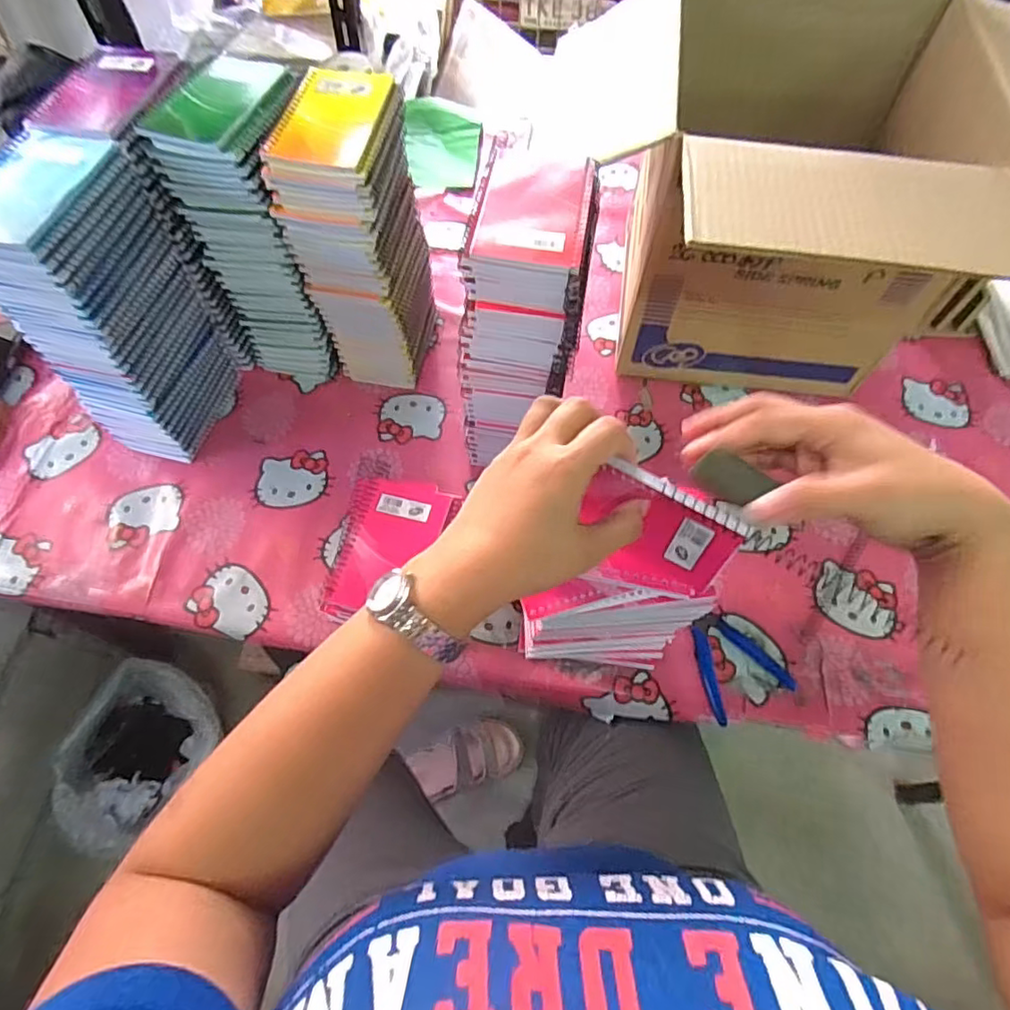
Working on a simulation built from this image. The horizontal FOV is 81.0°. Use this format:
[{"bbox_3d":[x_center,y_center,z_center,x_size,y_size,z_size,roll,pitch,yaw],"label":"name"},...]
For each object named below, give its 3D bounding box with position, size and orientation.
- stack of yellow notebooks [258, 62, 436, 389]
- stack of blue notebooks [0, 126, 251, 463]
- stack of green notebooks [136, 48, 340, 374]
[{"bbox_3d":[-0.146,-0.270,0.640,0.101,0.288,0.133,11,63,5],"label":"stack of yellow notebooks"},{"bbox_3d":[-0.377,-0.192,0.593,0.092,0.279,0.171,15,64,7],"label":"stack of blue notebooks"},{"bbox_3d":[-0.257,-0.290,0.642,0.114,0.290,0.157,4,63,1],"label":"stack of green notebooks"}]

